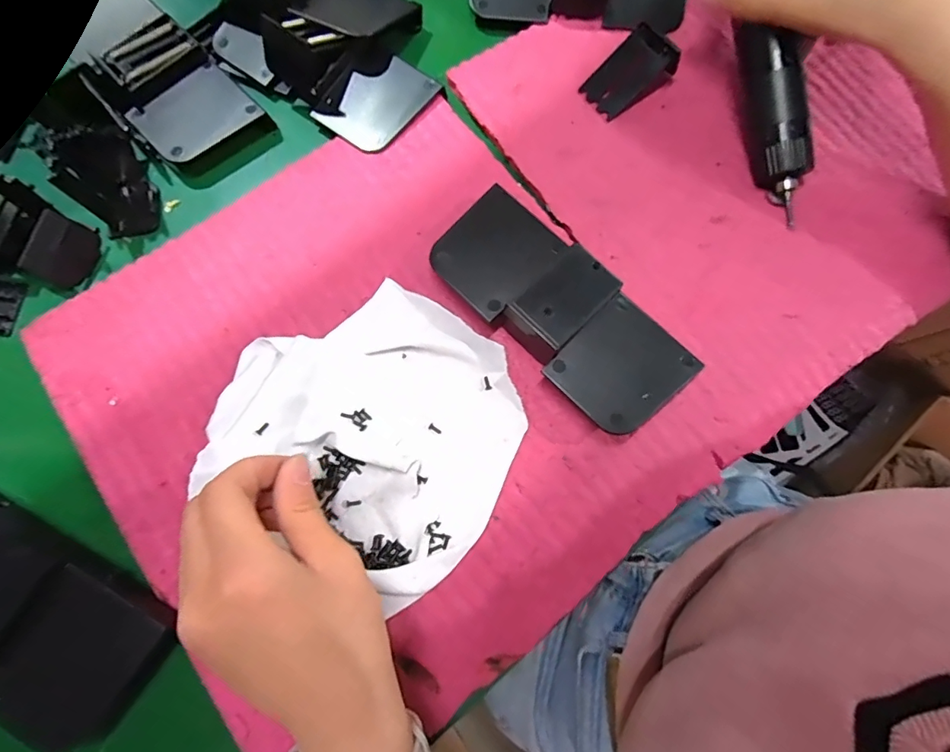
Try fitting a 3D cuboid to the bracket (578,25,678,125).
[{"bbox_3d":[0.107,-0.212,0.332,0.056,0.032,0.036,-32,78,-8],"label":"bracket"}]

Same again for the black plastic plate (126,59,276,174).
[{"bbox_3d":[-0.187,-0.174,0.334,0.071,0.017,0.059,-43,80,-10],"label":"black plastic plate"}]

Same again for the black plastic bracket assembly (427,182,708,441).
[{"bbox_3d":[0.049,-0.046,0.289,0.080,0.031,0.167,-43,80,-10],"label":"black plastic bracket assembly"}]

